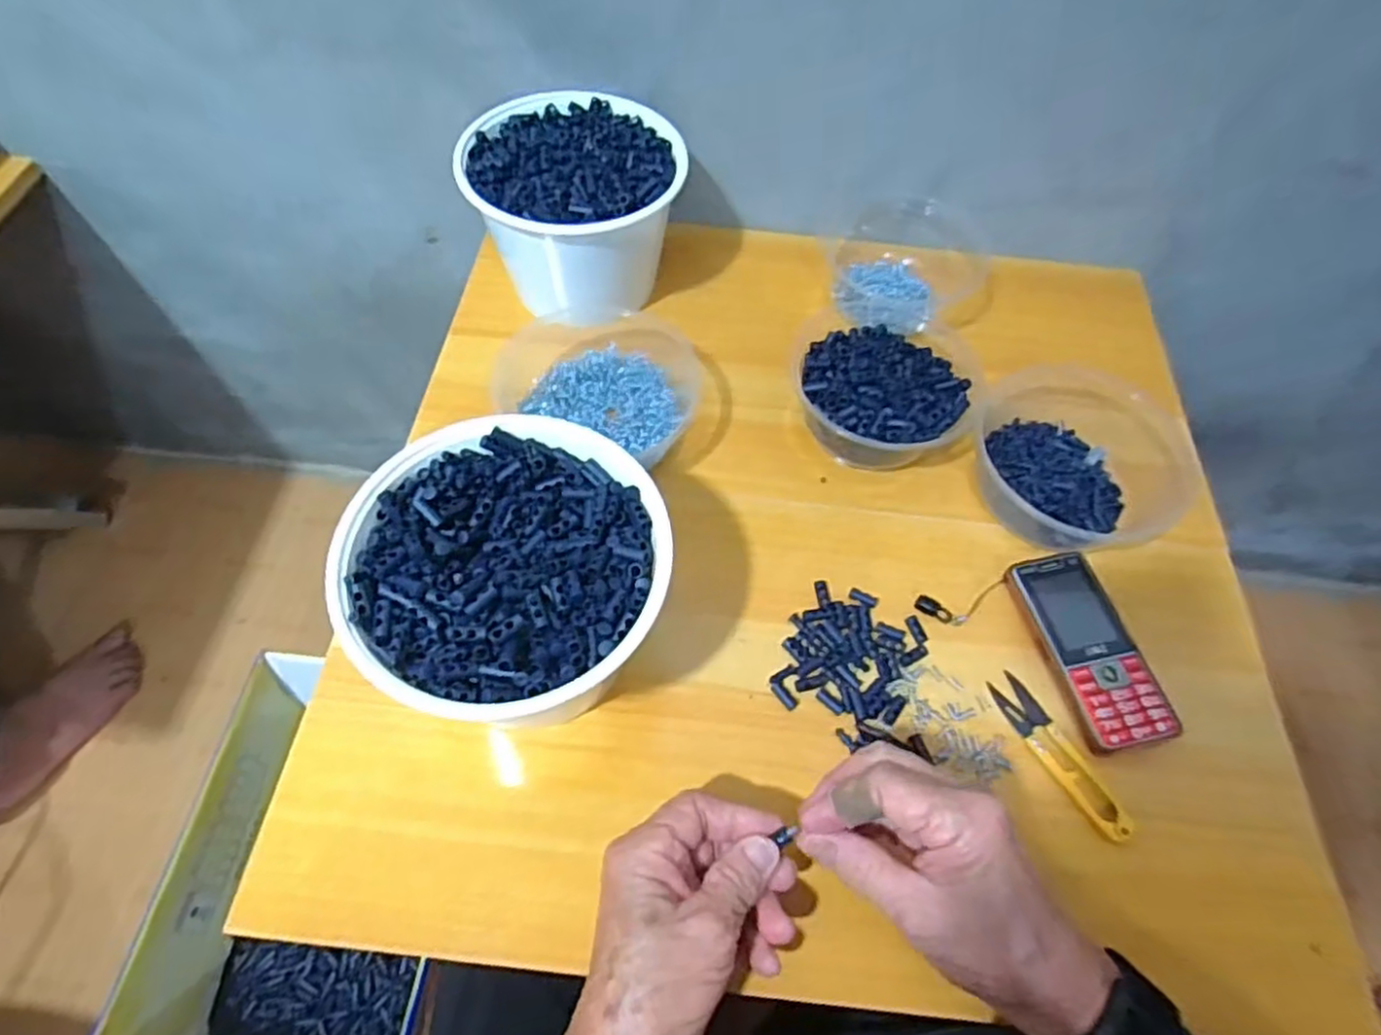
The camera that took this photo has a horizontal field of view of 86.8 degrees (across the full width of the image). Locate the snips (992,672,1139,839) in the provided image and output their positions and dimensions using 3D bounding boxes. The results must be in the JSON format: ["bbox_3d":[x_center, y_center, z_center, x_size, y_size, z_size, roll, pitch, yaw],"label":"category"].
[{"bbox_3d":[0.220,0.140,0.435,0.024,0.014,0.104,-22,63,-15],"label":"snips"}]

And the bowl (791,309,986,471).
[{"bbox_3d":[0.141,-0.094,0.539,0.132,0.046,0.134,1,59,-2],"label":"bowl"}]

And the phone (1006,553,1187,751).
[{"bbox_3d":[0.252,0.083,0.465,0.056,0.020,0.124,-10,60,-9],"label":"phone"}]

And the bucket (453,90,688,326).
[{"bbox_3d":[-0.092,-0.248,0.593,0.157,0.111,0.143,1,59,-2],"label":"bucket"}]

